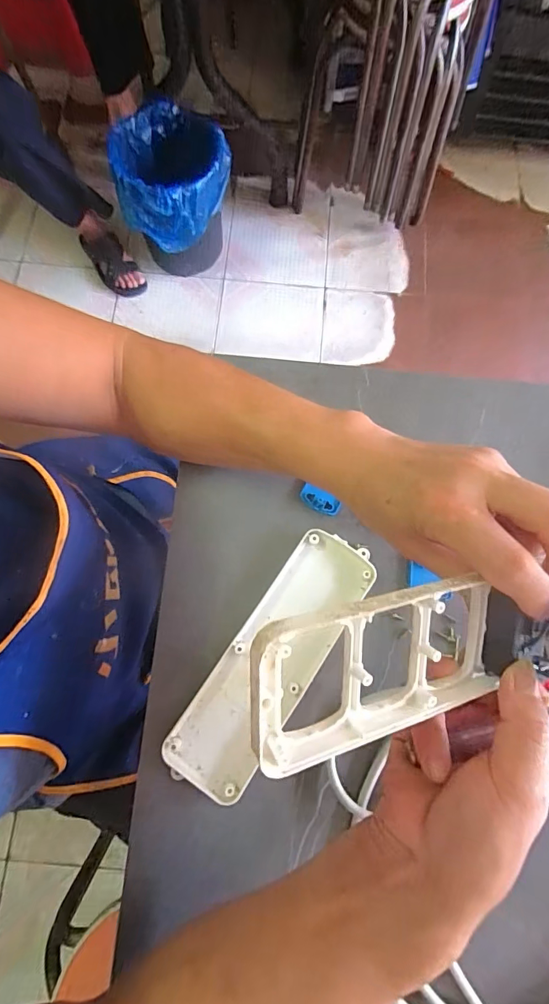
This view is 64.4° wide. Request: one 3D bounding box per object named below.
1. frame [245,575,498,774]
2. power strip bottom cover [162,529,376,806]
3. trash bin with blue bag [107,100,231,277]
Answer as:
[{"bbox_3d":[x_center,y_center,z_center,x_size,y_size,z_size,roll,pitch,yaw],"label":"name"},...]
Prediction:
[{"bbox_3d":[0.054,0.077,0.208,0.143,0.014,0.070,-3,102,-28],"label":"frame"},{"bbox_3d":[0.002,0.121,0.340,0.068,0.013,0.207,34,78,7],"label":"power strip bottom cover"},{"bbox_3d":[-0.255,-0.802,1.176,0.272,0.309,0.258,-9,77,-3],"label":"trash bin with blue bag"}]

